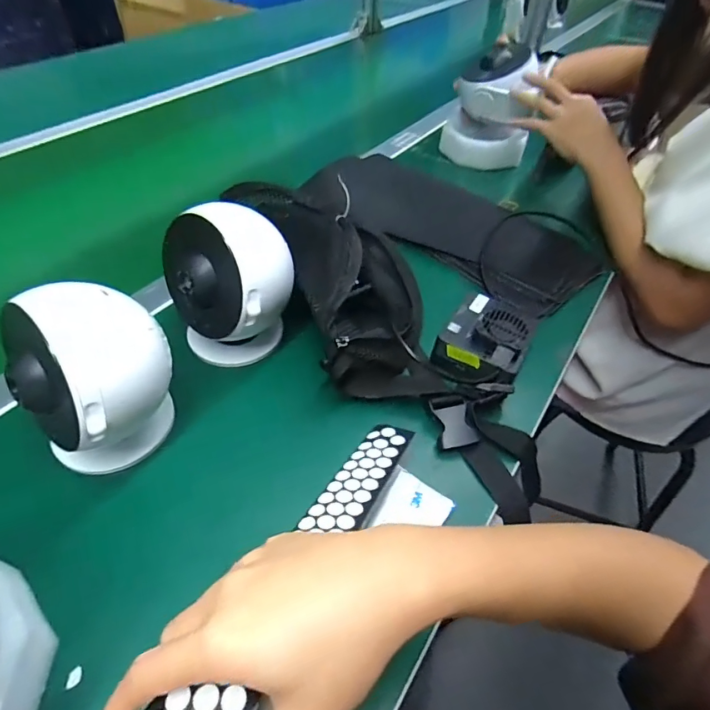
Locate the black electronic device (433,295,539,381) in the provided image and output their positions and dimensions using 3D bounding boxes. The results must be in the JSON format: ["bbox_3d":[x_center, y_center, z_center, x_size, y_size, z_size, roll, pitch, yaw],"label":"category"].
[{"bbox_3d":[0.107,-0.009,0.383,0.074,0.038,0.074,34,55,25],"label":"black electronic device"}]

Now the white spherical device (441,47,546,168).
[{"bbox_3d":[0.195,-0.352,0.636,0.120,0.123,0.099,16,49,12],"label":"white spherical device"}]

